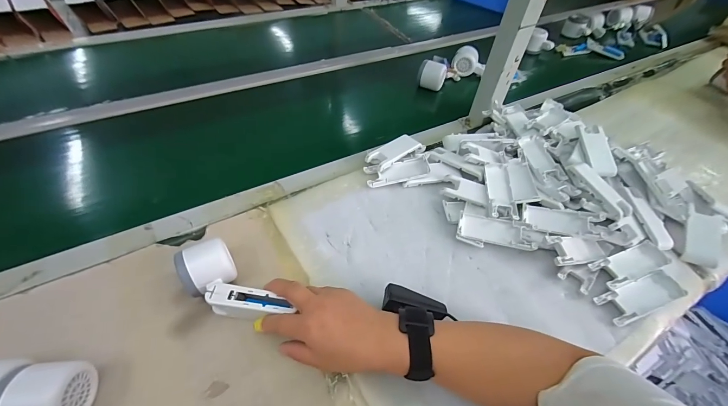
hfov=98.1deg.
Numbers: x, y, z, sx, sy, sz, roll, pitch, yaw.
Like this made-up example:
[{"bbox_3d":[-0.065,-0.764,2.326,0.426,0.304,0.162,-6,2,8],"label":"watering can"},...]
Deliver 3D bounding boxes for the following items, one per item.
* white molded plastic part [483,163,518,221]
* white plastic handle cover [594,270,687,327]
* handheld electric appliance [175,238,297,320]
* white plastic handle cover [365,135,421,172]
[{"bbox_3d":[0.210,-0.020,0.490,0.038,0.010,0.103,6,53,0],"label":"white molded plastic part"},{"bbox_3d":[0.351,0.119,0.400,0.105,0.009,0.037,-21,57,-4],"label":"white plastic handle cover"},{"bbox_3d":[-0.153,0.098,0.369,0.134,0.040,0.062,31,57,10],"label":"handheld electric appliance"},{"bbox_3d":[0.051,-0.089,0.542,0.097,0.013,0.039,-31,62,-25],"label":"white plastic handle cover"}]

